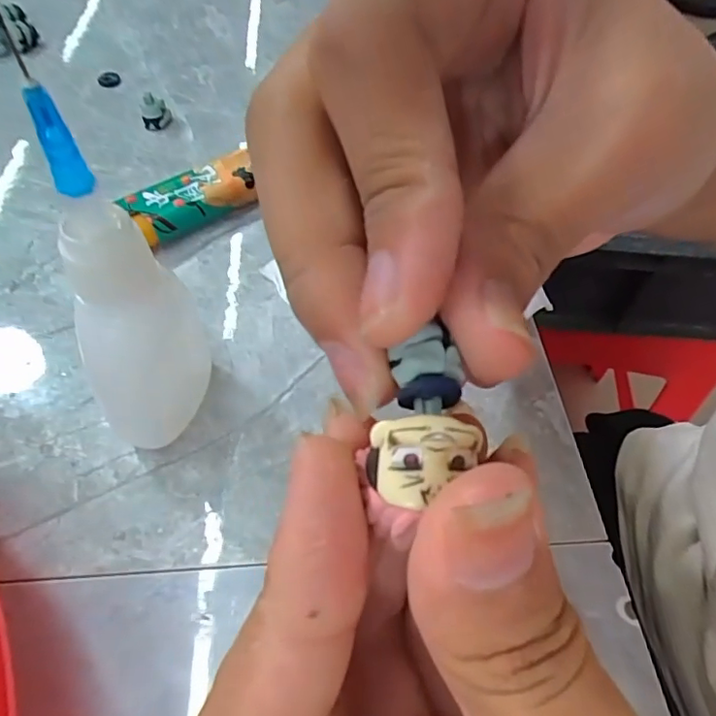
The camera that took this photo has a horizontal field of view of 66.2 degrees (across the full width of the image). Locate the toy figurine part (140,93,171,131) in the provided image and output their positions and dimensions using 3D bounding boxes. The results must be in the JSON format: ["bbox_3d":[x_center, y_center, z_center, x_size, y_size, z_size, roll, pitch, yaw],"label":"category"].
[{"bbox_3d":[-0.082,-0.099,0.222,0.011,0.013,0.008,-16,57,-14],"label":"toy figurine part"}]

